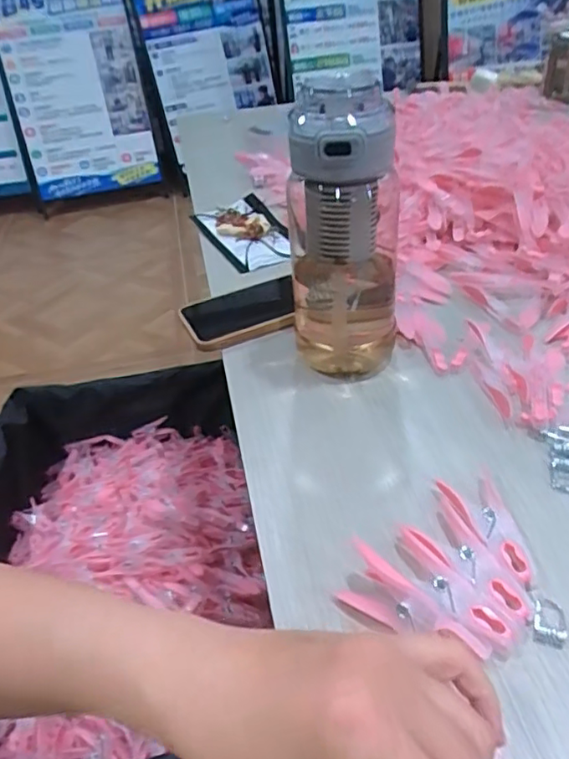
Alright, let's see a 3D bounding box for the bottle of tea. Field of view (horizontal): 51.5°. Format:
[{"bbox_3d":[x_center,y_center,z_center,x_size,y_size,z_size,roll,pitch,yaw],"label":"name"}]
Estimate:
[{"bbox_3d":[0.043,-0.107,0.445,0.078,0.216,0.082,-4,39,2],"label":"bottle of tea"}]

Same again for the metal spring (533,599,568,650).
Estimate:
[{"bbox_3d":[0.136,0.124,0.301,0.015,0.005,0.025,9,41,17],"label":"metal spring"}]

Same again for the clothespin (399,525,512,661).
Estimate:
[{"bbox_3d":[0.088,0.110,0.317,0.024,0.009,0.083,-22,41,-20],"label":"clothespin"}]

